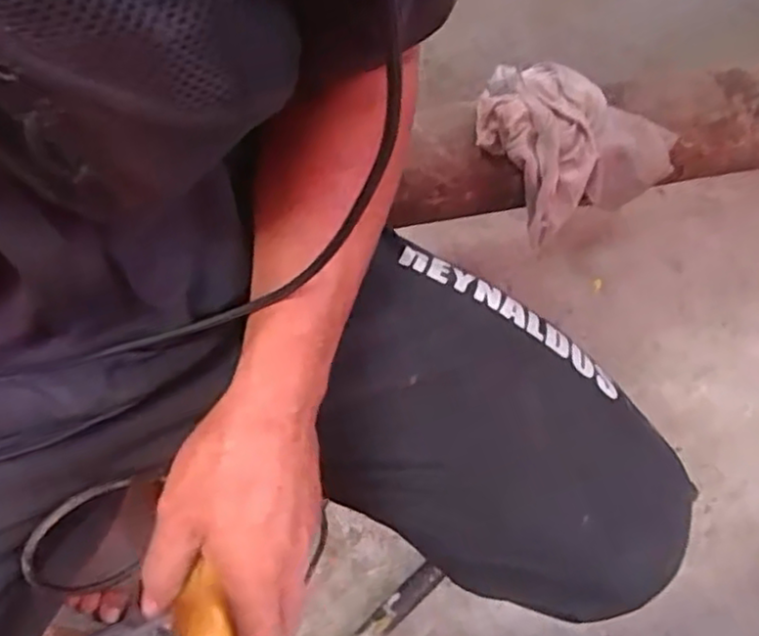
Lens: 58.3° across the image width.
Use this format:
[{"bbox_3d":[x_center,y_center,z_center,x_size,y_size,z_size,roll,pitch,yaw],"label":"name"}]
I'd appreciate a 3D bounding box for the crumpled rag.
[{"bbox_3d":[0.183,-0.177,0.661,0.155,0.086,0.166,-37,75,-15],"label":"crumpled rag"}]

